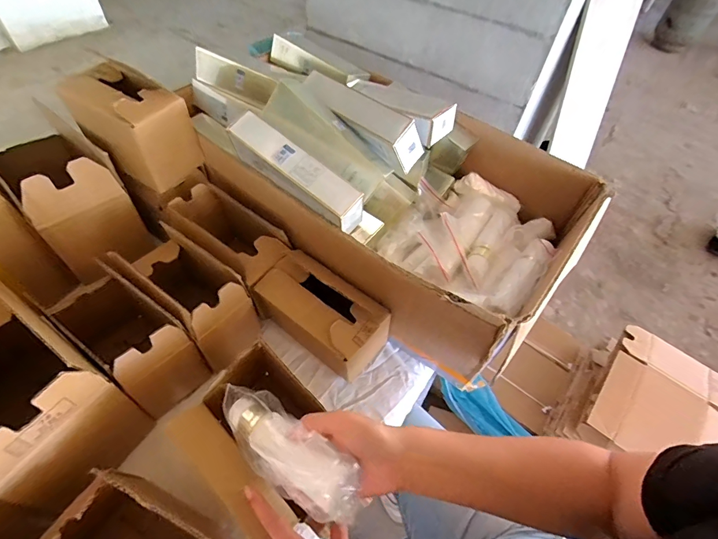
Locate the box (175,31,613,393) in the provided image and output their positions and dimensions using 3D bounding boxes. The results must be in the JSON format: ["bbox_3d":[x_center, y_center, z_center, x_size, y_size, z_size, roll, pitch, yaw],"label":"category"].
[{"bbox_3d":[0.052,-0.155,0.600,0.590,0.221,0.356,33,58,20],"label":"box"}]

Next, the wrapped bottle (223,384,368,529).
[{"bbox_3d":[-0.076,0.171,0.371,0.184,0.049,0.056,18,50,38],"label":"wrapped bottle"}]

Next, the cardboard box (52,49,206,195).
[{"bbox_3d":[-0.345,-0.221,0.577,0.173,0.116,0.101,30,57,18],"label":"cardboard box"}]

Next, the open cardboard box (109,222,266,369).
[{"bbox_3d":[-0.249,0.045,0.569,0.200,0.168,0.093,35,58,21],"label":"open cardboard box"}]

